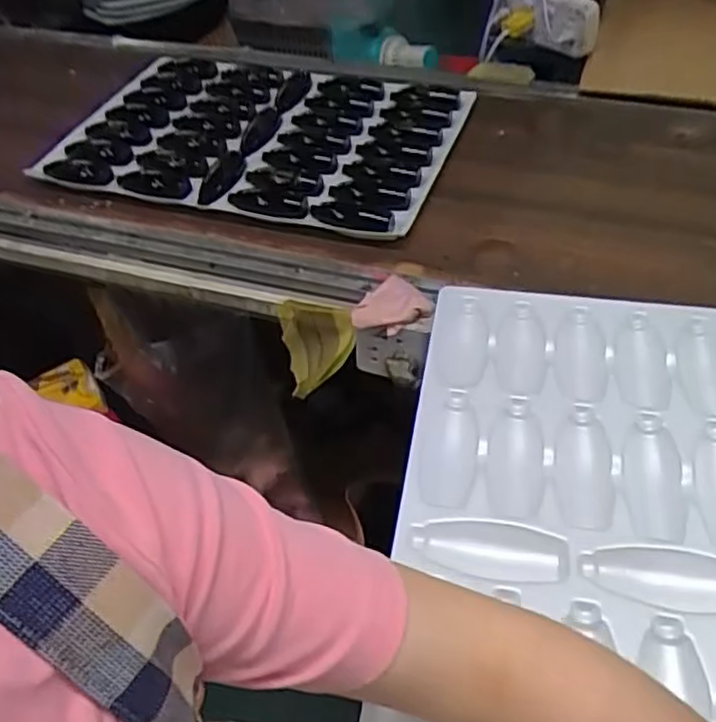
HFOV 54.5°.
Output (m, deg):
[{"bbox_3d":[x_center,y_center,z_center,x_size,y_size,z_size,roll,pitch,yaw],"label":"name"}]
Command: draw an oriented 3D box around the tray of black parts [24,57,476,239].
[{"bbox_3d":[-0.149,-0.328,1.006,0.556,0.029,0.357,13,50,16],"label":"tray of black parts"}]

